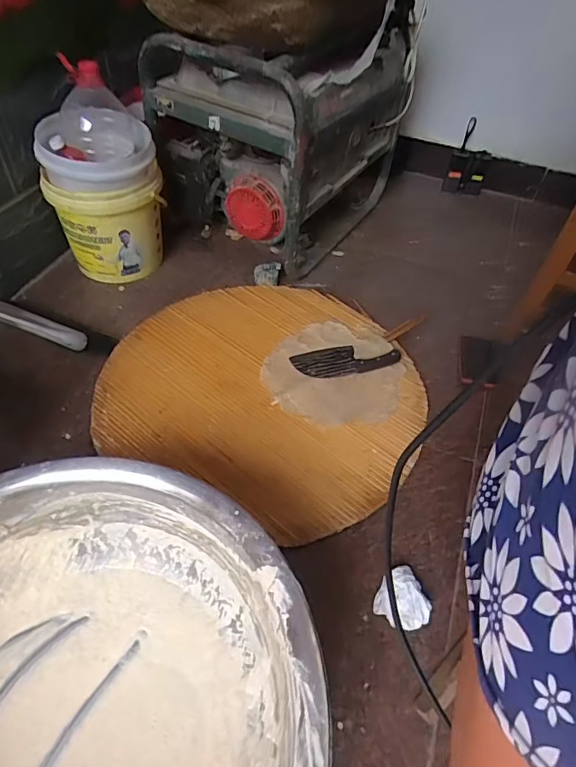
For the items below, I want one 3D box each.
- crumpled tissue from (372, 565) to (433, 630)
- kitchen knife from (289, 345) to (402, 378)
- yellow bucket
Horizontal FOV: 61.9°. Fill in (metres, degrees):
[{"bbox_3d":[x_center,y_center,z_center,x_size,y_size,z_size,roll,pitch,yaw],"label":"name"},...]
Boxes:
[{"bbox_3d":[0.175,0.342,0.759,0.079,0.030,0.089,-11,51,-13],"label":"crumpled tissue"},{"bbox_3d":[0.132,-0.059,1.086,0.237,0.014,0.093,-11,51,-13],"label":"kitchen knife"},{"bbox_3d":[-0.457,-0.489,1.233,0.278,0.321,0.278,-32,59,-27],"label":"yellow bucket"}]

